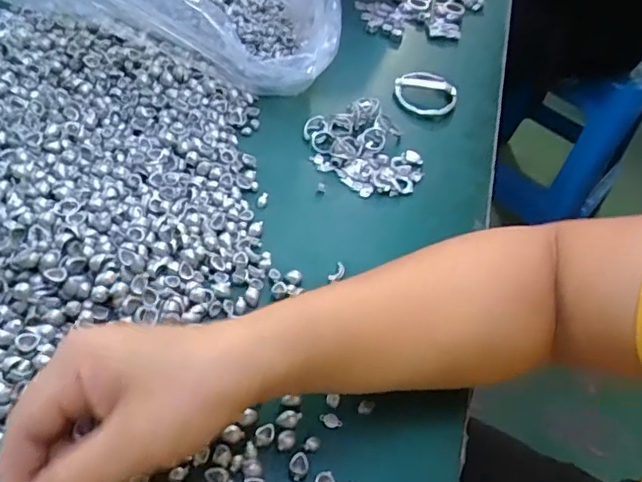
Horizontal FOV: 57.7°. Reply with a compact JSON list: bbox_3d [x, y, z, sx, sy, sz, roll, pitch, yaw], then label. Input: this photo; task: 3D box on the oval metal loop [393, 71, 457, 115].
[{"bbox_3d":[0.101,-0.144,0.559,0.059,0.011,0.059,-21,58,-28],"label":"oval metal loop"}]

